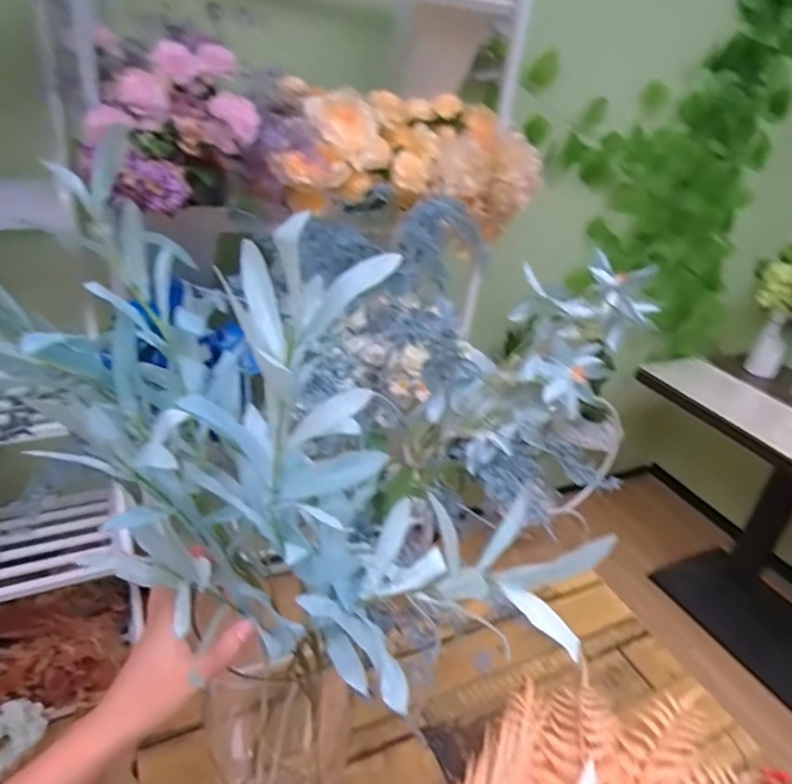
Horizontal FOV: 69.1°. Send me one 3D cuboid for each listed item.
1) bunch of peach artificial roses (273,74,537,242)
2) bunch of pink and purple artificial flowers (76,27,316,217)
[{"bbox_3d":[0.031,-0.385,0.972,0.463,0.196,0.213,-16,36,-34],"label":"bunch of peach artificial roses"},{"bbox_3d":[-0.287,-0.384,0.837,0.266,0.219,0.219,-8,32,-23],"label":"bunch of pink and purple artificial flowers"}]

